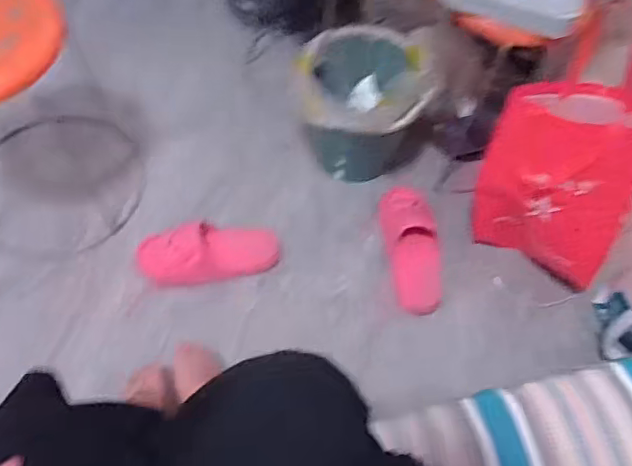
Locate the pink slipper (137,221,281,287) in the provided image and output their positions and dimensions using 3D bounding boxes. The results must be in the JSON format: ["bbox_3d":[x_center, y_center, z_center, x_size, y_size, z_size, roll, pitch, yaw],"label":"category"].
[{"bbox_3d":[-0.198,0.039,1.047,0.261,0.065,0.104,-13,64,-12],"label":"pink slipper"}]

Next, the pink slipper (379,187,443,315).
[{"bbox_3d":[0.187,0.024,1.090,0.092,0.067,0.261,-4,62,-8],"label":"pink slipper"}]

